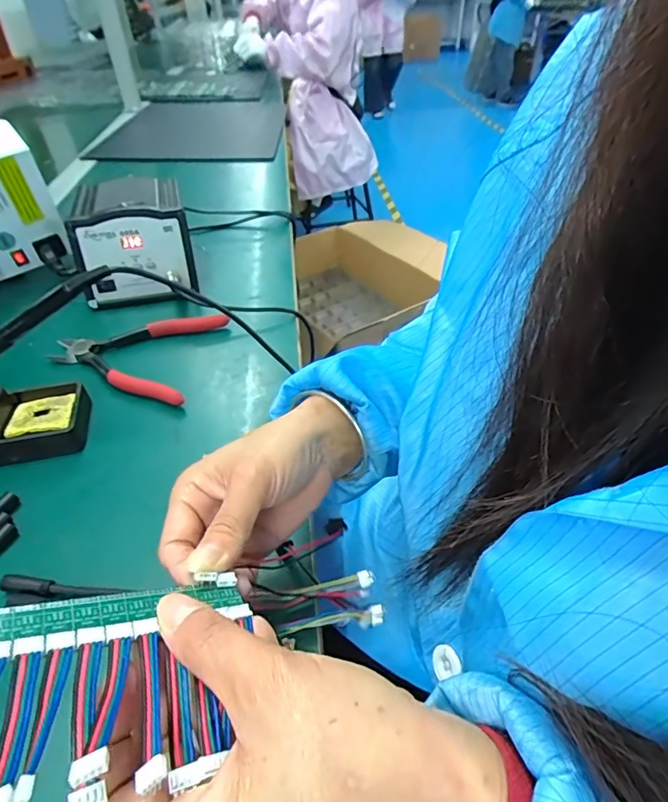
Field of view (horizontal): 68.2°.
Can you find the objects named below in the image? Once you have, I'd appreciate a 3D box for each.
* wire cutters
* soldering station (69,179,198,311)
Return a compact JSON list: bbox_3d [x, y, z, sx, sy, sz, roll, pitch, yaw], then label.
[{"bbox_3d":[-0.208,-0.055,0.514,0.159,0.020,0.147,5,42,7],"label":"wire cutters"},{"bbox_3d":[-0.251,-0.208,0.626,0.126,0.102,0.174,-12,42,-12],"label":"soldering station"}]

